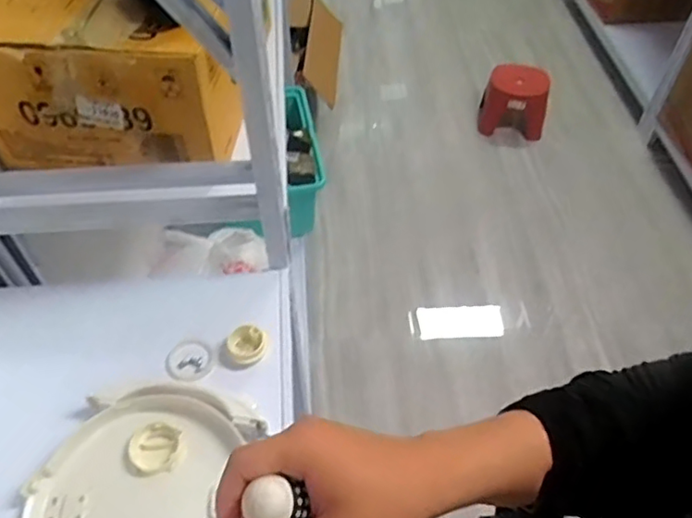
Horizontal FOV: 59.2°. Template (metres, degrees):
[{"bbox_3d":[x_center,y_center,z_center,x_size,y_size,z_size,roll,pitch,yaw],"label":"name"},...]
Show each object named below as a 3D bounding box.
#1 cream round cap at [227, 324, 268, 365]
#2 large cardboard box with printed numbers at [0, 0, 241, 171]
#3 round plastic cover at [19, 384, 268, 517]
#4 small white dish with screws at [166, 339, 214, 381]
[{"bbox_3d":[-0.110,0.097,0.688,0.043,0.020,0.040,0,50,0],"label":"cream round cap"},{"bbox_3d":[-0.326,-0.260,0.853,0.353,0.188,0.201,5,50,4],"label":"large cardboard box with printed numbers"},{"bbox_3d":[-0.193,0.222,0.577,0.201,0.030,0.204,0,50,0],"label":"round plastic cover"},{"bbox_3d":[-0.178,0.116,0.690,0.048,0.008,0.056,-26,54,-21],"label":"small white dish with screws"}]

